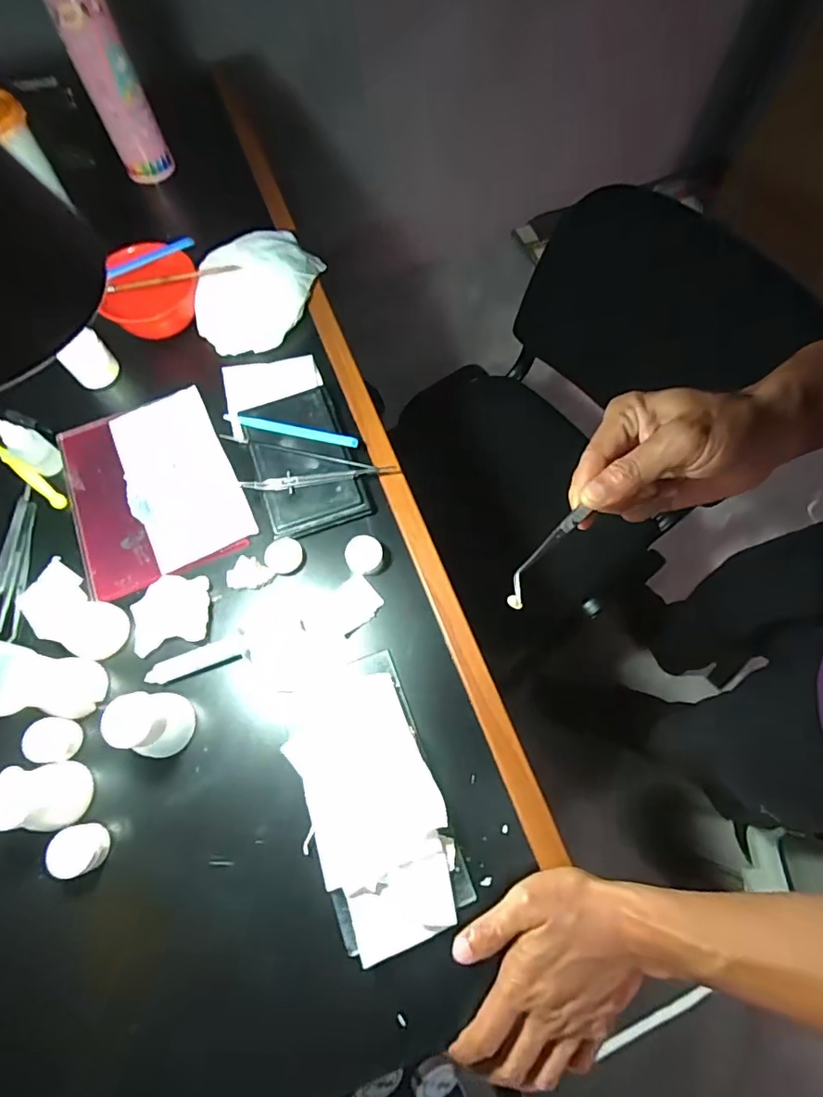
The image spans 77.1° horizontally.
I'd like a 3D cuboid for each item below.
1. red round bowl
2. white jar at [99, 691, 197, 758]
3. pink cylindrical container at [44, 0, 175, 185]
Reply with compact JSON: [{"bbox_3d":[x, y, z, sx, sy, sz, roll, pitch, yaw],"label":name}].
[{"bbox_3d":[-0.285,-0.283,0.570,0.100,0.046,0.097,-2,68,-1],"label":"red round bowl"},{"bbox_3d":[-0.206,0.139,0.410,0.042,0.063,0.048,-5,68,-2],"label":"white jar"},{"bbox_3d":[-0.349,-0.549,0.596,0.061,0.220,0.053,-29,71,-11],"label":"pink cylindrical container"}]

